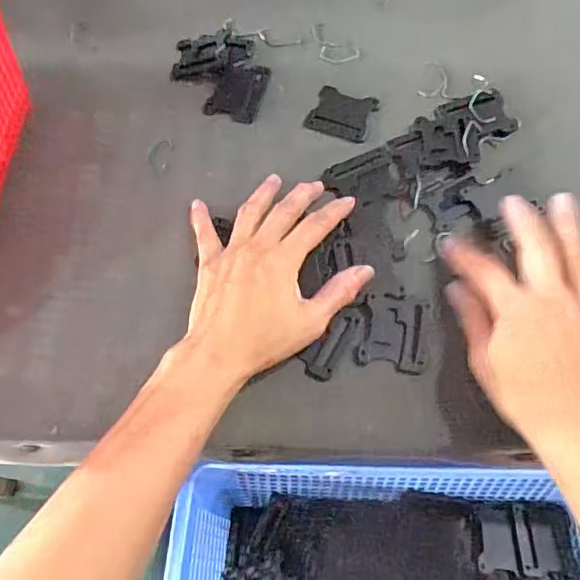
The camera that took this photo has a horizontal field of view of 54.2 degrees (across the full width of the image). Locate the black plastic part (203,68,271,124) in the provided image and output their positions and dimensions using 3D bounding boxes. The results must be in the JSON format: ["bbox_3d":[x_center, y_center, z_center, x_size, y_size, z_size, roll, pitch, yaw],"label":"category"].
[{"bbox_3d":[-0.042,-0.164,0.464,0.041,0.006,0.054,18,68,11],"label":"black plastic part"}]

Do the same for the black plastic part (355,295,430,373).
[{"bbox_3d":[0.069,0.027,0.373,0.041,0.004,0.048,10,66,8],"label":"black plastic part"}]

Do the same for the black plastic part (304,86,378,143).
[{"bbox_3d":[0.041,-0.140,0.448,0.049,0.006,0.042,22,69,13],"label":"black plastic part"}]

